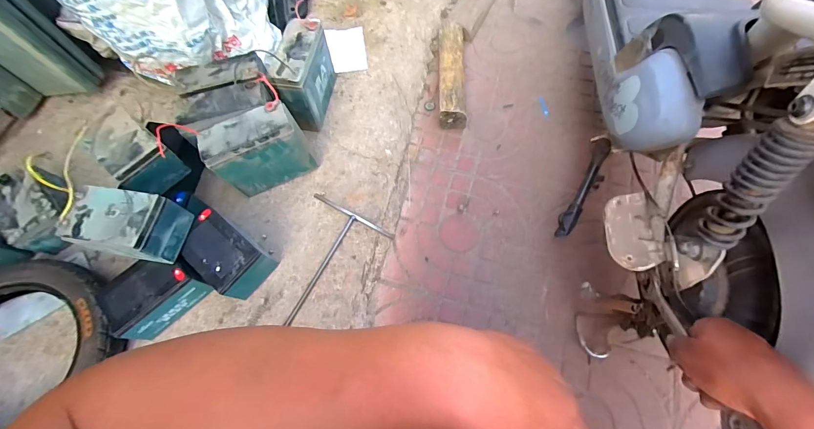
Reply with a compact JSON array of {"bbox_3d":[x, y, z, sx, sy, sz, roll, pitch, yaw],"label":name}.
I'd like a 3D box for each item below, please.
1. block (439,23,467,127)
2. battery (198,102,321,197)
[{"bbox_3d":[0.116,-0.365,0.918,0.067,0.073,0.318,0,66,4],"label":"block"},{"bbox_3d":[-0.298,-0.127,0.741,0.178,0.169,0.076,-24,65,-4],"label":"battery"}]

